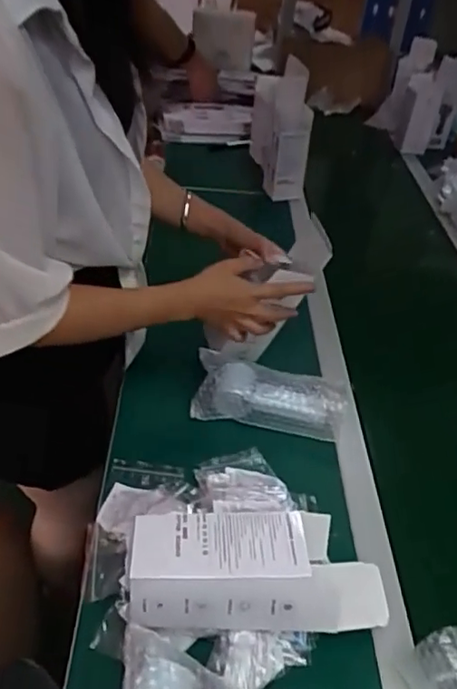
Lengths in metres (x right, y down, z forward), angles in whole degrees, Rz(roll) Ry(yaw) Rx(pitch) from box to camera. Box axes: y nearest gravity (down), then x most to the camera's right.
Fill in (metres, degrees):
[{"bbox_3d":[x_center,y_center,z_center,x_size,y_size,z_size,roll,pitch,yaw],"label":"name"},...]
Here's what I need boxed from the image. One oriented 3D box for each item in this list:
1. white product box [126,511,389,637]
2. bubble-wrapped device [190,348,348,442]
[{"bbox_3d":[0.030,0.216,0.549,0.248,0.063,0.088,3,40,-4],"label":"white product box"},{"bbox_3d":[0.055,0.070,0.782,0.201,0.060,0.077,13,40,9],"label":"bubble-wrapped device"}]

